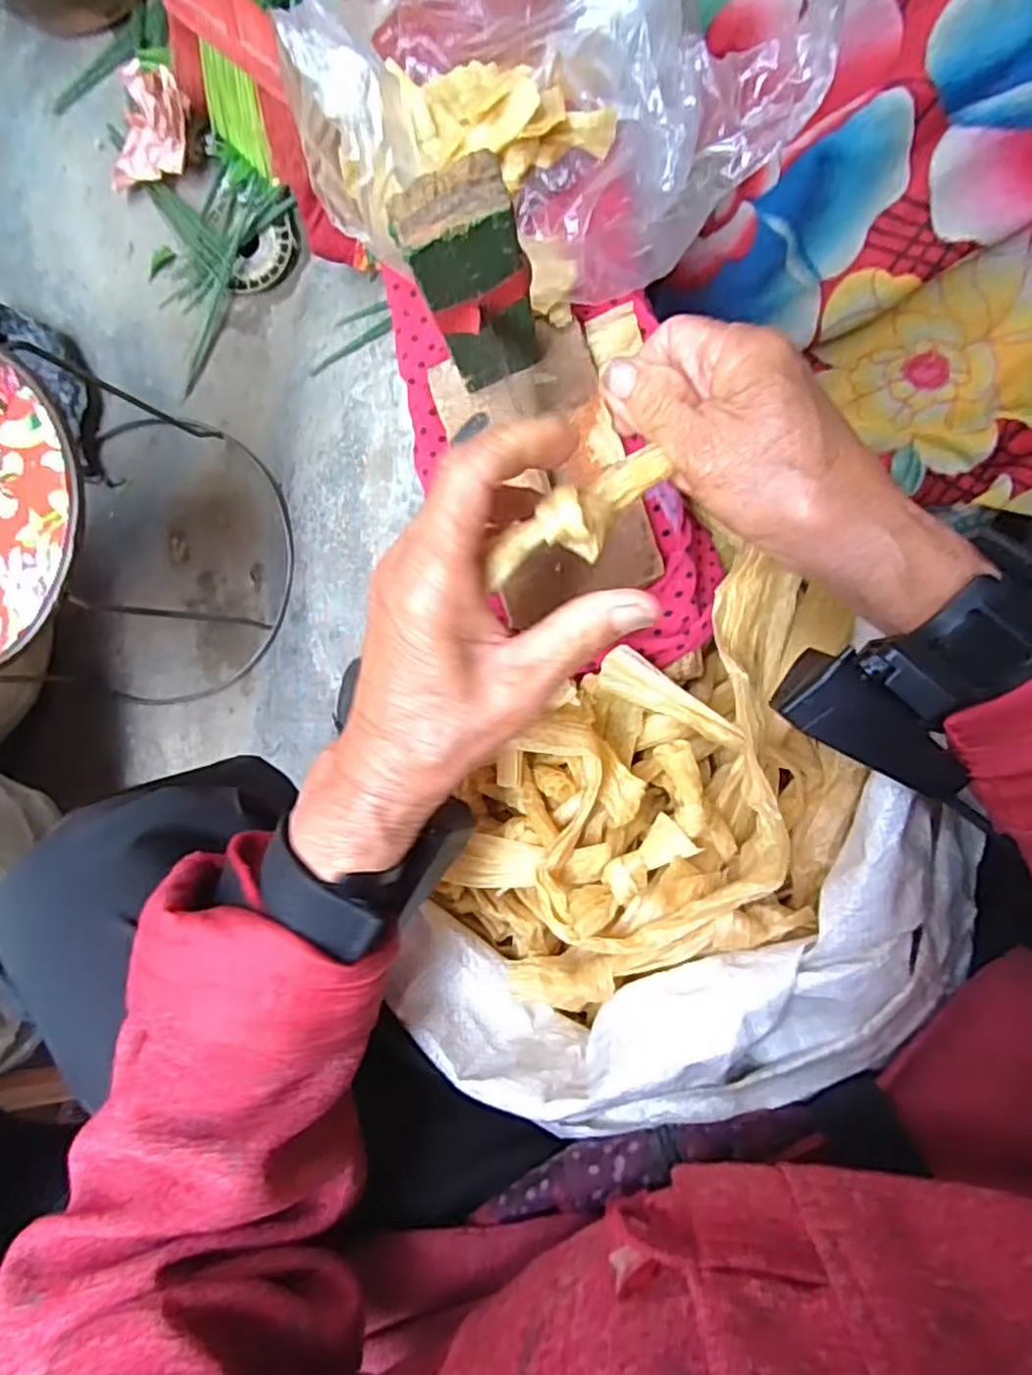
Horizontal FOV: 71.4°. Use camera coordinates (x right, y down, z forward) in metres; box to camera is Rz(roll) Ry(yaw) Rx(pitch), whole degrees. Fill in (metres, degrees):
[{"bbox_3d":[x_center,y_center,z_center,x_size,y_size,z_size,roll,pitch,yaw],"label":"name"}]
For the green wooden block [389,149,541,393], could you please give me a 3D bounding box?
[{"bbox_3d":[-0.014,-0.155,0.283,0.039,0.111,0.023,-20,89,7],"label":"green wooden block"}]

